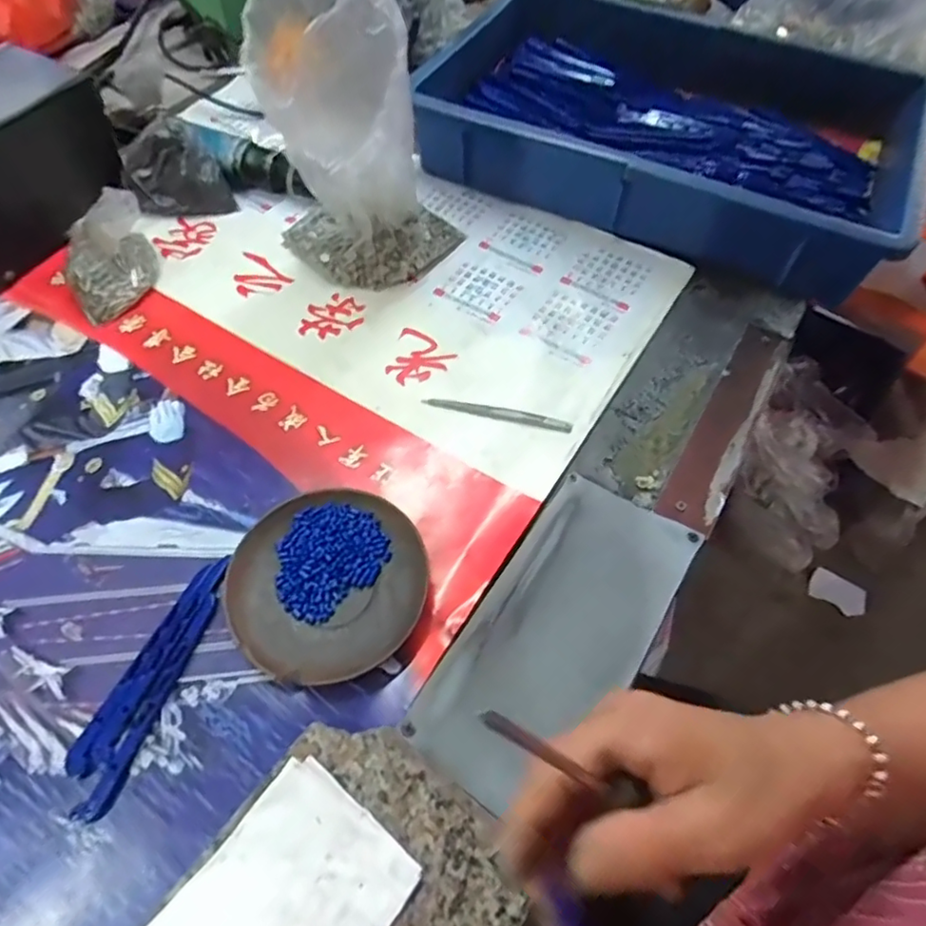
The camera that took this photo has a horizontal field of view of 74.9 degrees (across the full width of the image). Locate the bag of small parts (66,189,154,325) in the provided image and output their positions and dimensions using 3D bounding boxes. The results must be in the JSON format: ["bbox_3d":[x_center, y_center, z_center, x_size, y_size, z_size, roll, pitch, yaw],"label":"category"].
[{"bbox_3d":[-0.277,-0.163,0.471,0.071,0.057,0.076,-24,63,-16],"label":"bag of small parts"}]

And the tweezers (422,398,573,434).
[{"bbox_3d":[0.025,-0.037,0.432,0.105,0.006,0.010,12,59,5],"label":"tweezers"}]

